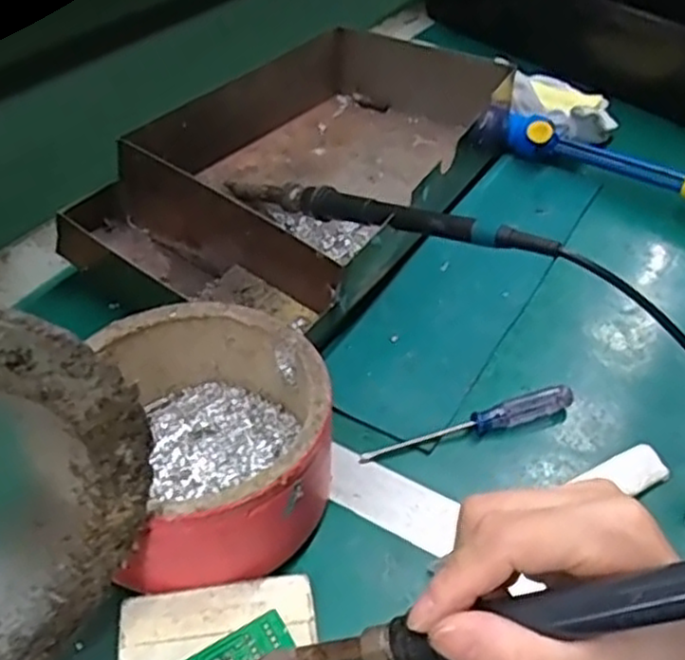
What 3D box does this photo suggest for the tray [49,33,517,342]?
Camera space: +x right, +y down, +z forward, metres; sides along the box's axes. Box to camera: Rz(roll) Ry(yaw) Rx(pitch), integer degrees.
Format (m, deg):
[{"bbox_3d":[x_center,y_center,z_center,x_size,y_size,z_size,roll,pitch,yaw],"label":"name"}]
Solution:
[{"bbox_3d":[-0.014,-0.116,0.510,0.184,0.067,0.329,25,46,20],"label":"tray"}]

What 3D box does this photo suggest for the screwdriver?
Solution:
[{"bbox_3d":[0.066,0.049,0.377,0.118,0.014,0.011,-13,46,-19],"label":"screwdriver"}]

